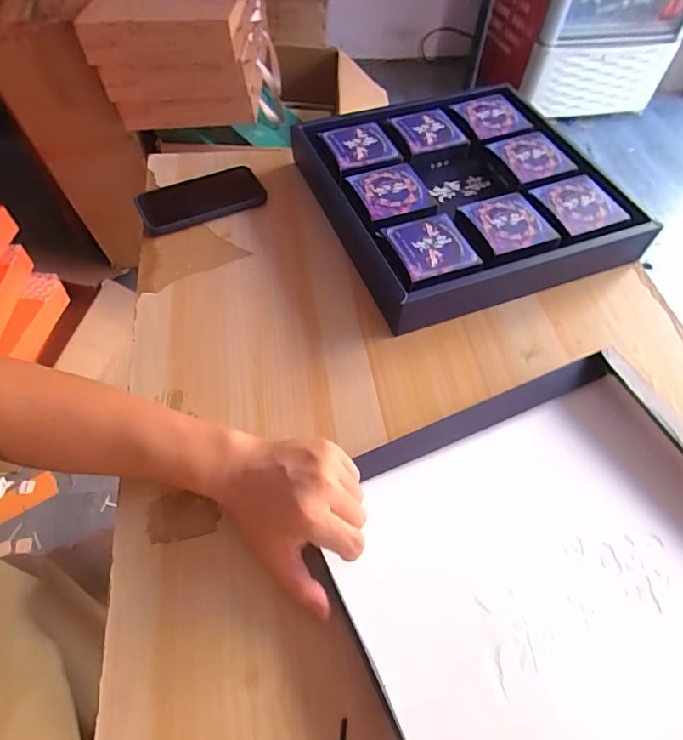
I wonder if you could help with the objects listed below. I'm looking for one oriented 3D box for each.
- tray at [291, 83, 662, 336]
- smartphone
[{"bbox_3d":[0.156,-0.234,0.644,0.339,0.061,0.343,-17,59,-14],"label":"tray"},{"bbox_3d":[-0.186,-0.227,0.658,0.163,0.015,0.084,-21,60,-16],"label":"smartphone"}]

